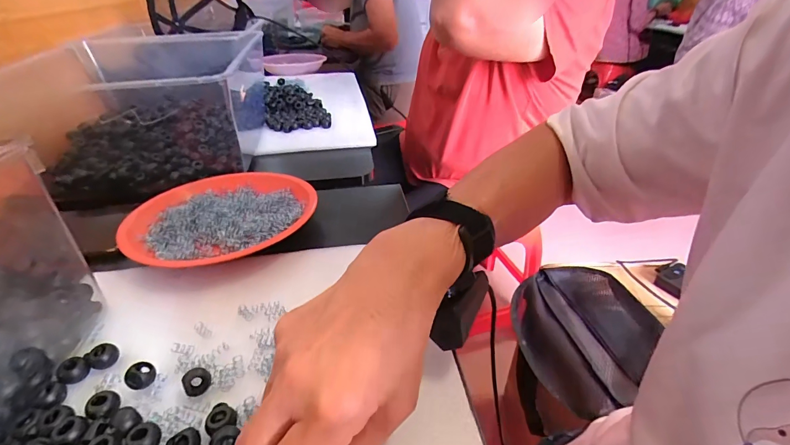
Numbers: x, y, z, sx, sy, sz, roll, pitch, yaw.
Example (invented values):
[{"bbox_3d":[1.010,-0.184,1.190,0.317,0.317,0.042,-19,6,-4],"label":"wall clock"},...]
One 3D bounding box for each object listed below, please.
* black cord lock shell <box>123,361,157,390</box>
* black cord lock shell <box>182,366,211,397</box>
[{"bbox_3d":[-0.173,0.104,0.249,0.014,0.012,0.017,23,40,29],"label":"black cord lock shell"},{"bbox_3d":[-0.132,0.106,0.245,0.016,0.013,0.012,-27,43,-34],"label":"black cord lock shell"}]

